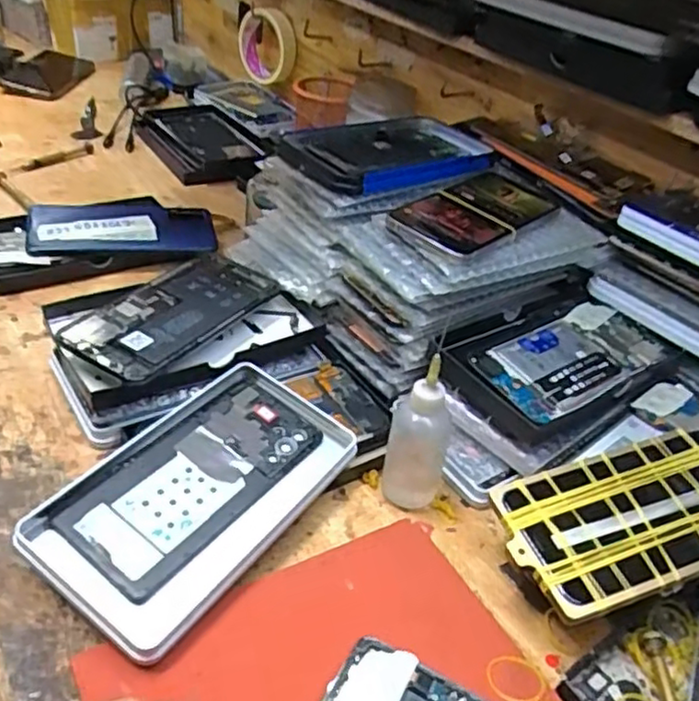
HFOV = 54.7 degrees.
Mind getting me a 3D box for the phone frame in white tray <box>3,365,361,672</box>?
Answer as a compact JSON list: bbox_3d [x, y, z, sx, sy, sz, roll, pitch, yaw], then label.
[{"bbox_3d":[-0.084,0.081,0.399,0.104,0.031,0.186,28,41,24],"label":"phone frame in white tray"}]

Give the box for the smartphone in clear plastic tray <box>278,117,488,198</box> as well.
[{"bbox_3d":[0.033,-0.163,0.561,0.183,0.022,0.108,-18,43,-33],"label":"smartphone in clear plastic tray"}]

